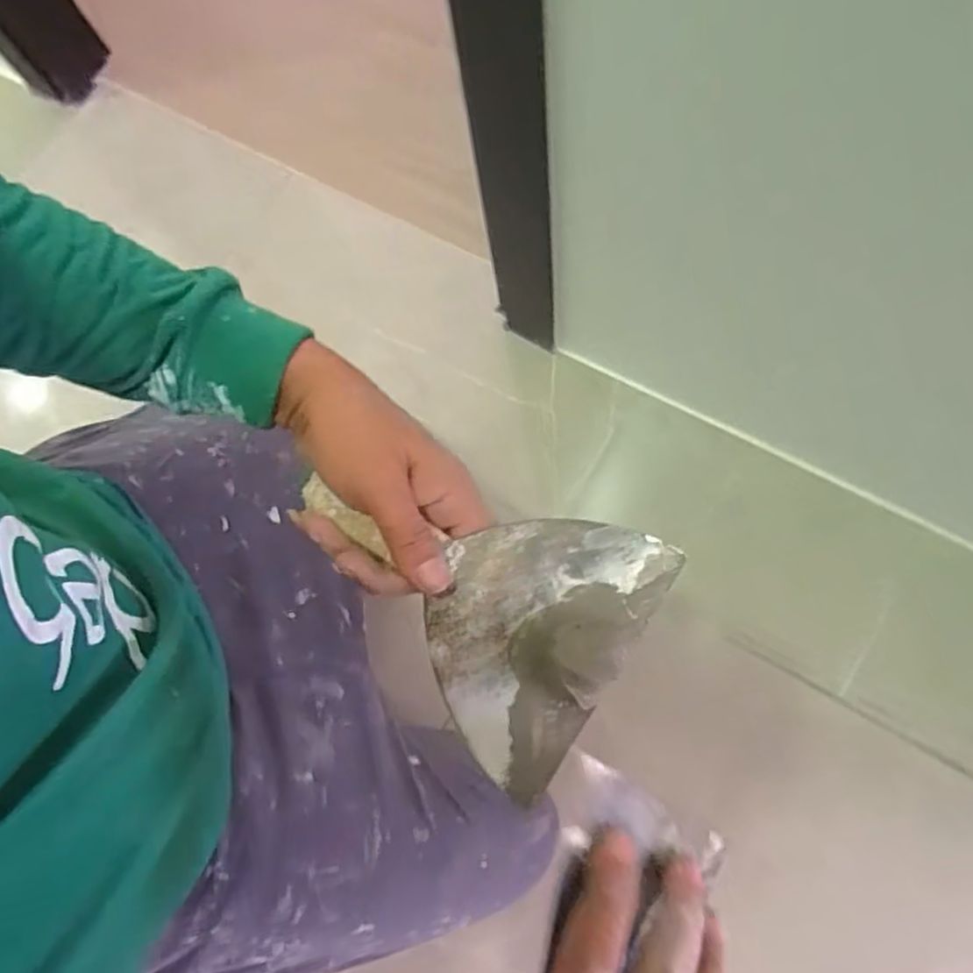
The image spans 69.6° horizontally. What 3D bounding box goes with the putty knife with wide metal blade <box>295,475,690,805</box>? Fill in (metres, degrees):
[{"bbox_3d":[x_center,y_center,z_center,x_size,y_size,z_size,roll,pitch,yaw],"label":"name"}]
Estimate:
[{"bbox_3d":[-0.013,0.048,0.365,0.178,0.034,0.136,31,70,16],"label":"putty knife with wide metal blade"}]

